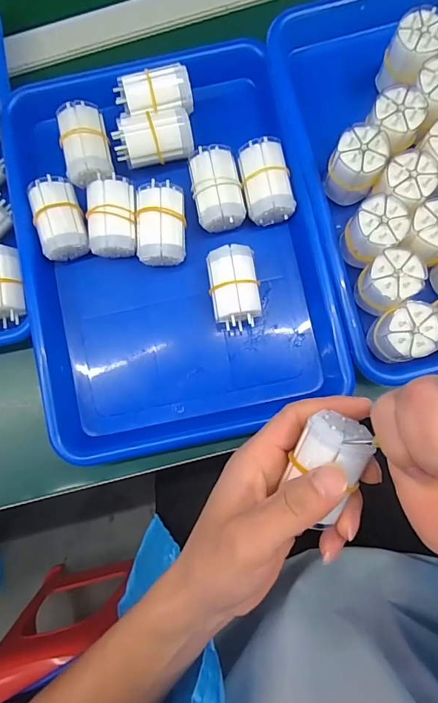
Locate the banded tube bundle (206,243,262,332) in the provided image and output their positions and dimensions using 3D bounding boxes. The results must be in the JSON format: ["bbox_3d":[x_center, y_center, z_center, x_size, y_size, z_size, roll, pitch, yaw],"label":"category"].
[{"bbox_3d":[0.013,-0.051,0.344,0.038,0.039,0.064,-7,82,3],"label":"banded tube bundle"}]

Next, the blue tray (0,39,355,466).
[{"bbox_3d":[-0.042,-0.088,0.358,0.241,0.057,0.325,-13,82,3],"label":"blue tray"}]

